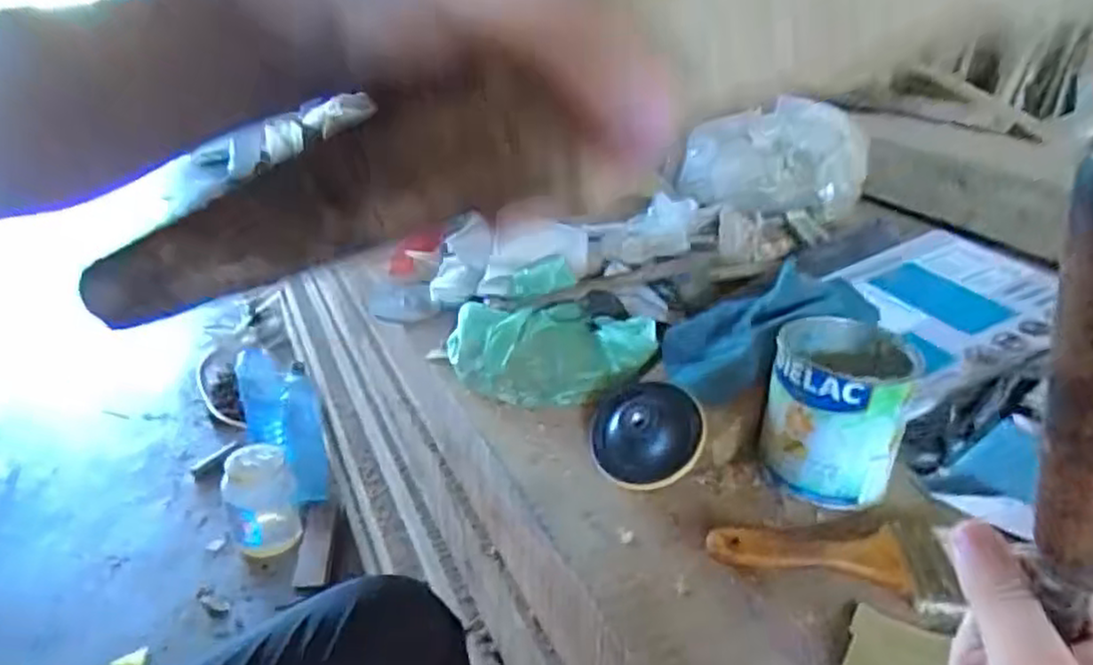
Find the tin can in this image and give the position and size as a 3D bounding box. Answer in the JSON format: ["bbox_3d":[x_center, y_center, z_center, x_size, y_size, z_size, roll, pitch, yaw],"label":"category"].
[{"bbox_3d":[0.222,0.057,0.546,0.097,0.103,0.111,18,31,30],"label":"tin can"}]

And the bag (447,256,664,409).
[{"bbox_3d":[-0.011,-0.002,0.697,0.169,0.061,0.192,-7,28,-15],"label":"bag"}]

